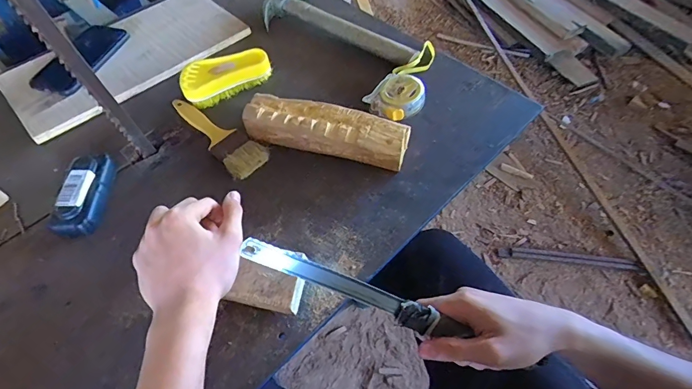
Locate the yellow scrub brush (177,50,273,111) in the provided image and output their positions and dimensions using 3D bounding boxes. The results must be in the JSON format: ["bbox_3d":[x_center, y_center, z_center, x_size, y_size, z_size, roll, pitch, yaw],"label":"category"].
[{"bbox_3d":[-0.166,-0.167,0.547,0.126,0.038,0.050,-17,57,-9],"label":"yellow scrub brush"}]

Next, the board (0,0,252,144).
[{"bbox_3d":[-0.343,-0.224,0.611,0.345,0.019,0.180,-39,63,-22],"label":"board"}]

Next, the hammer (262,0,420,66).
[{"bbox_3d":[-0.026,-0.258,0.618,0.107,0.024,0.277,-37,62,-20],"label":"hammer"}]

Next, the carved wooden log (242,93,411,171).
[{"bbox_3d":[-0.024,-0.082,0.493,0.201,0.045,0.051,12,57,11],"label":"carved wooden log"}]

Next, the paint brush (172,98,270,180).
[{"bbox_3d":[-0.172,-0.085,0.519,0.051,0.011,0.178,-39,62,-21],"label":"paint brush"}]

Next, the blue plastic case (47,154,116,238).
[{"bbox_3d":[-0.309,0.000,0.459,0.045,0.029,0.104,-1,56,2],"label":"blue plastic case"}]

